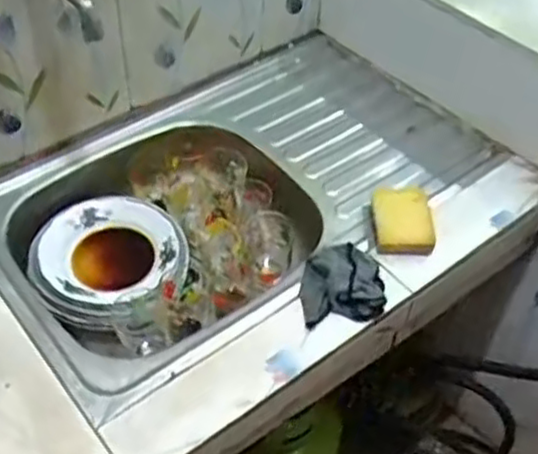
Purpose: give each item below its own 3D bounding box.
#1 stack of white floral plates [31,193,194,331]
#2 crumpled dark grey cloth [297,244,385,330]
[{"bbox_3d":[-0.209,0.039,0.963,0.199,0.054,0.185,-26,54,-24],"label":"stack of white floral plates"},{"bbox_3d":[0.085,0.069,0.884,0.102,0.047,0.100,-6,49,-9],"label":"crumpled dark grey cloth"}]

